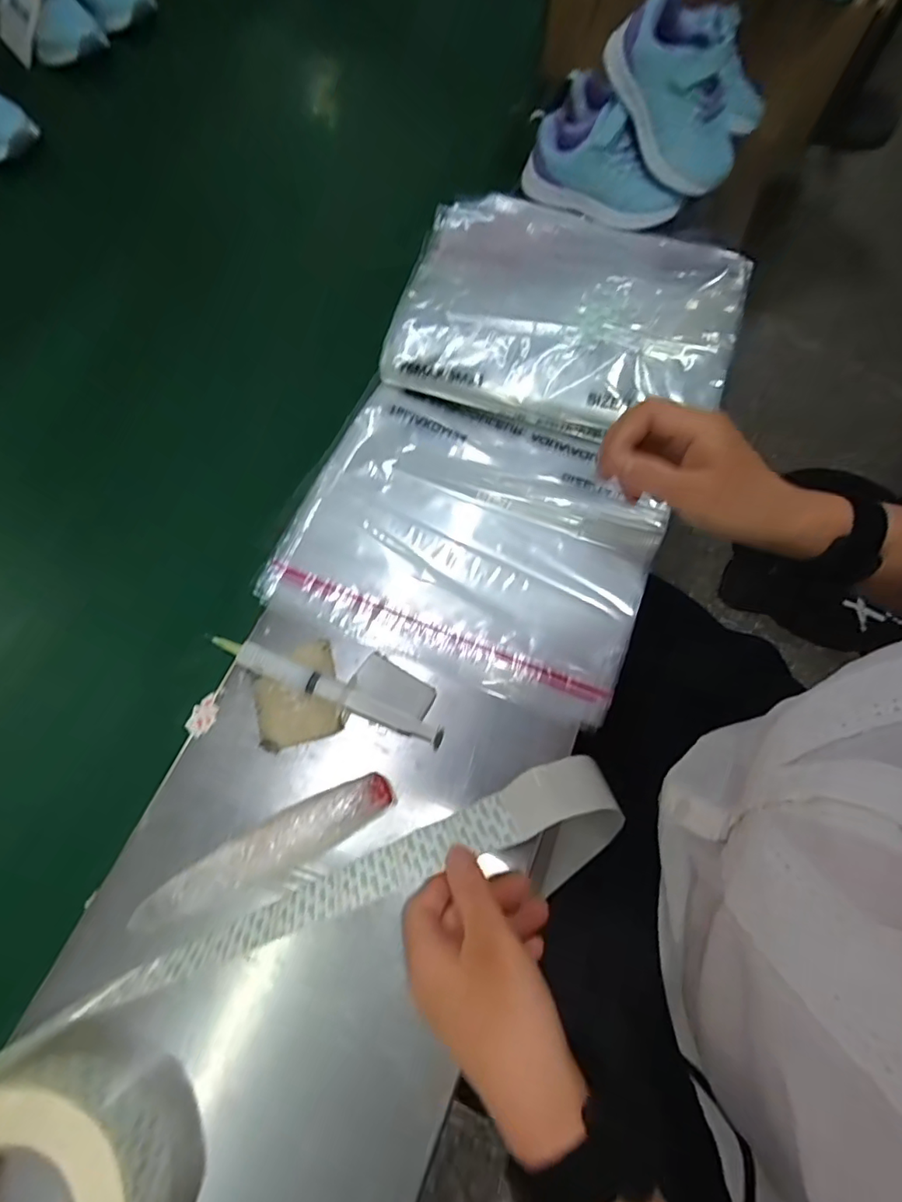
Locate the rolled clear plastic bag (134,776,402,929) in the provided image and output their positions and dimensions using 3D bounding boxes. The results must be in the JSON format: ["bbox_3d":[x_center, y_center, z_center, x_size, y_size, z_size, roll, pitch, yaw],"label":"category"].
[{"bbox_3d":[-0.110,0.155,0.336,0.160,0.016,0.040,-29,74,-11],"label":"rolled clear plastic bag"}]

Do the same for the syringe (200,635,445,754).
[{"bbox_3d":[-0.085,0.059,0.375,0.168,0.018,0.015,21,71,6],"label":"syringe"}]

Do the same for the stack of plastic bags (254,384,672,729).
[{"bbox_3d":[0.018,-0.052,0.424,0.264,0.014,0.214,21,71,6],"label":"stack of plastic bags"}]

